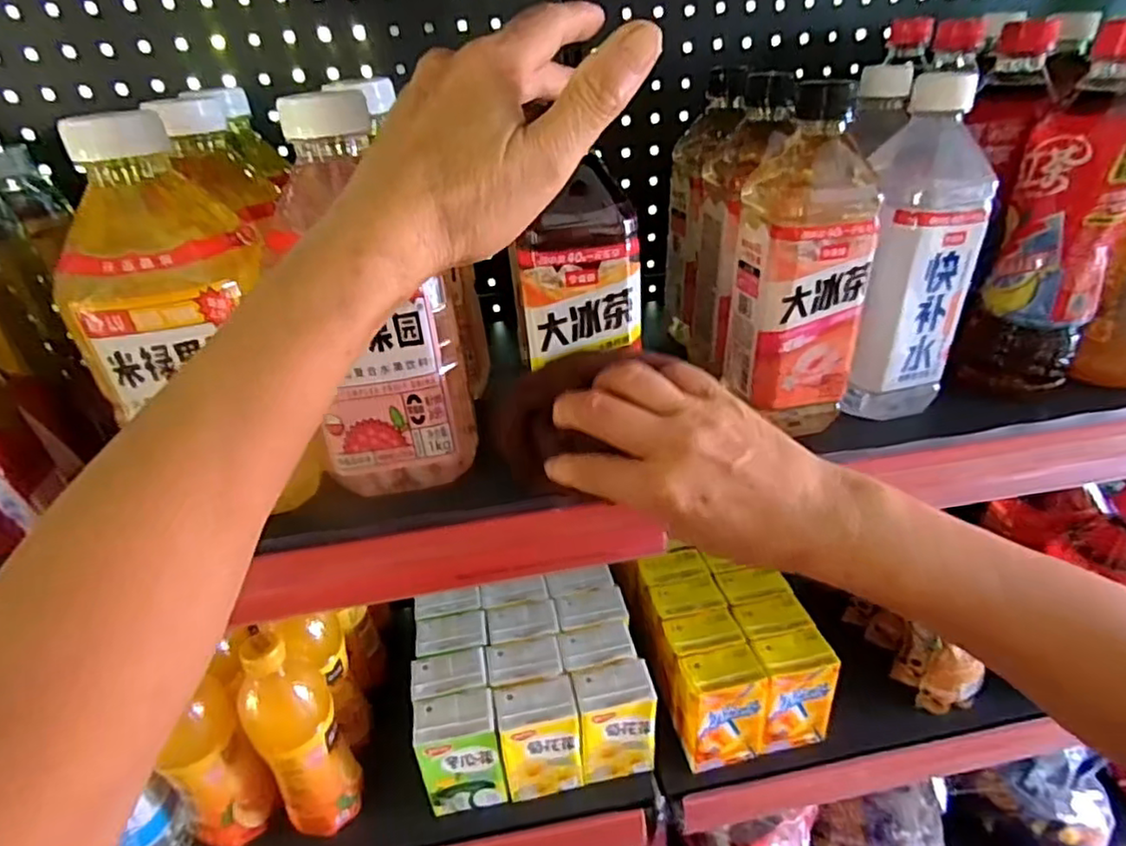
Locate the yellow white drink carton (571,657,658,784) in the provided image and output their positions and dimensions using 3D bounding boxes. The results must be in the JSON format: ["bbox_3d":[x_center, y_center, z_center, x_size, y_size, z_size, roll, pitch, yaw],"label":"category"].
[{"bbox_3d":[0.045,0.260,0.560,0.063,0.102,0.040,-6,33,-5],"label":"yellow white drink carton"}]

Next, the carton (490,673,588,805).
[{"bbox_3d":[-0.020,0.270,0.551,0.066,0.099,0.046,-8,33,-8],"label":"carton"}]

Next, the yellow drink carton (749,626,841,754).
[{"bbox_3d":[0.205,0.241,0.582,0.070,0.101,0.051,-9,33,-9],"label":"yellow drink carton"}]

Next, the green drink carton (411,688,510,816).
[{"bbox_3d":[-0.087,0.278,0.548,0.068,0.099,0.050,-7,33,-6],"label":"green drink carton"}]

